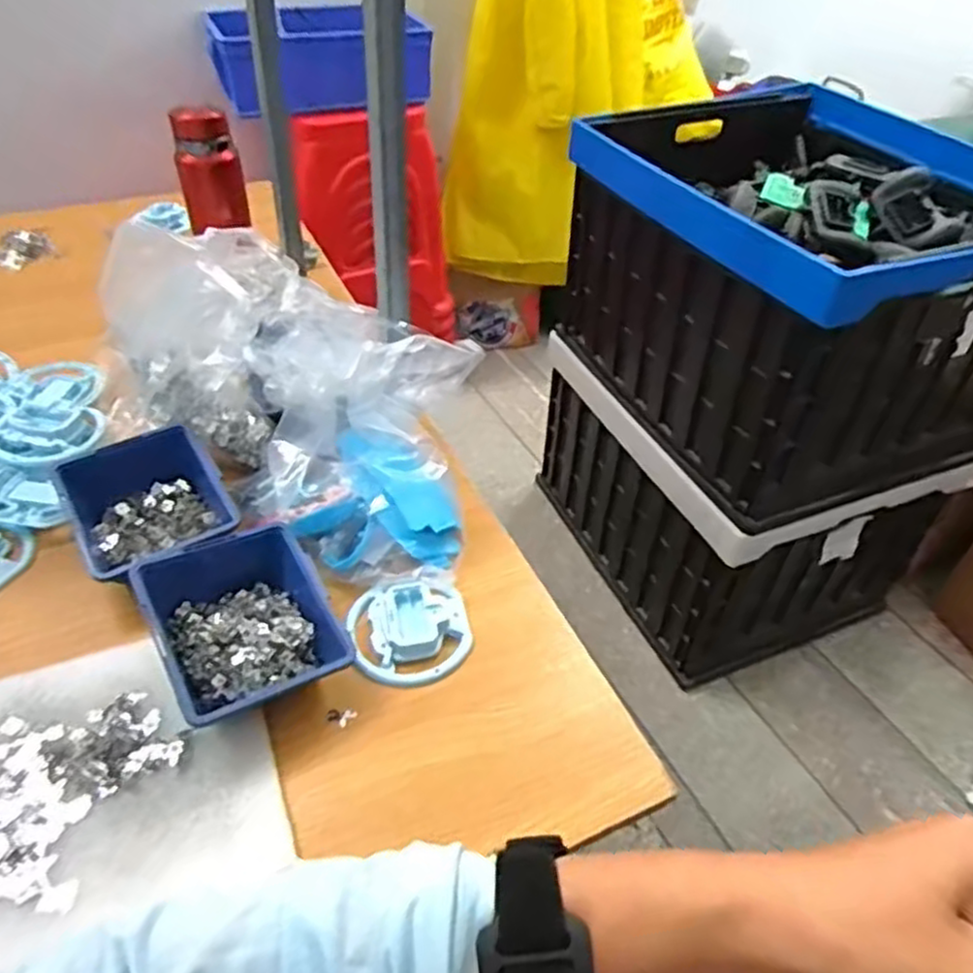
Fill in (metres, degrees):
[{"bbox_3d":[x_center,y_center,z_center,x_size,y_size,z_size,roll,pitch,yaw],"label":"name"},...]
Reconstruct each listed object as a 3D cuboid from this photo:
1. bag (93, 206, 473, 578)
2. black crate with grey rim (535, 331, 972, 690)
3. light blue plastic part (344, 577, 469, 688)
[{"bbox_3d":[-0.181,-0.115,0.693,0.426,0.164,0.215,32,51,27],"label":"bag"},{"bbox_3d":[0.478,-0.016,1.512,0.498,0.396,0.613,-15,47,-18],"label":"black crate with grey rim"},{"bbox_3d":[-0.061,0.116,0.585,0.094,0.020,0.088,1,44,-1],"label":"light blue plastic part"}]

